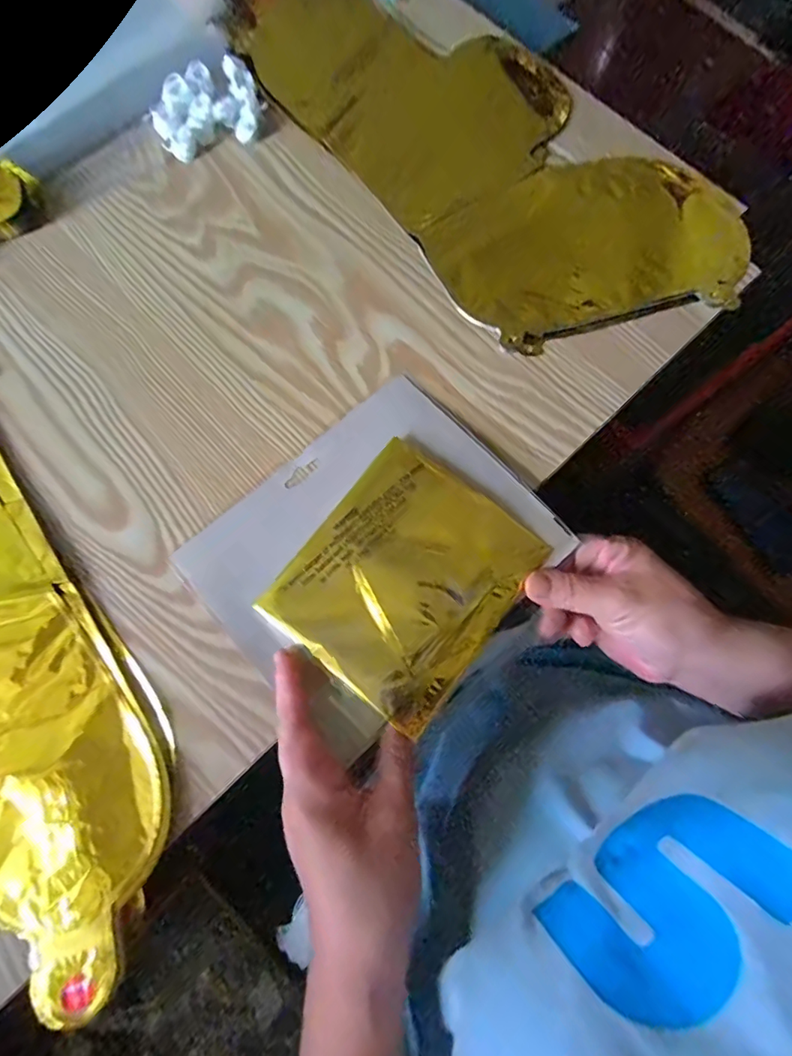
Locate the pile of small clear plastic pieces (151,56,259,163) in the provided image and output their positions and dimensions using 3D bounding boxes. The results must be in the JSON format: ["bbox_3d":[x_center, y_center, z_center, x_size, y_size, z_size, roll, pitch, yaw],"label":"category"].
[{"bbox_3d":[-0.152,-0.335,0.407,0.083,0.016,0.075,-20,75,-7],"label":"pile of small clear plastic pieces"}]

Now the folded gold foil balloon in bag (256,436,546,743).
[{"bbox_3d":[0.005,0.028,0.300,0.117,0.011,0.134,37,76,10],"label":"folded gold foil balloon in bag"}]

